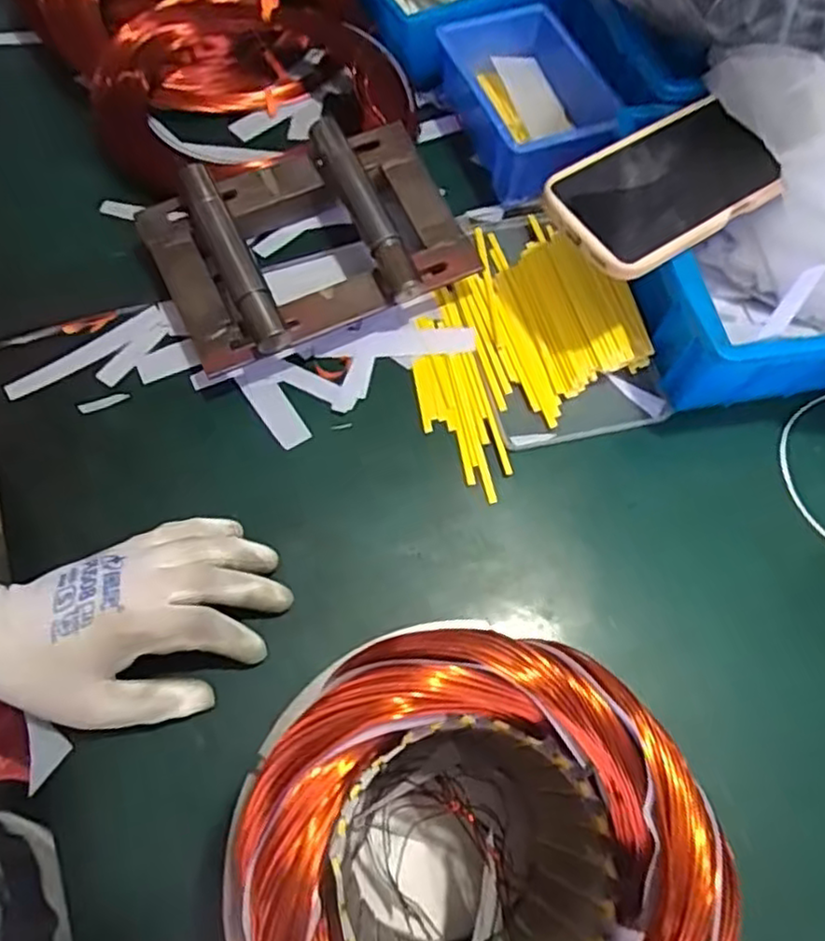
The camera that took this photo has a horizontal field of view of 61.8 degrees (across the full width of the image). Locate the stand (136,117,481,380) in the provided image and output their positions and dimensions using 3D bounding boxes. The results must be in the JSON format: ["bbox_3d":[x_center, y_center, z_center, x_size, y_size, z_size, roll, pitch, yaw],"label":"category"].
[{"bbox_3d":[-0.068,-0.151,0.462,0.195,0.059,0.138,-24,70,-12],"label":"stand"}]

